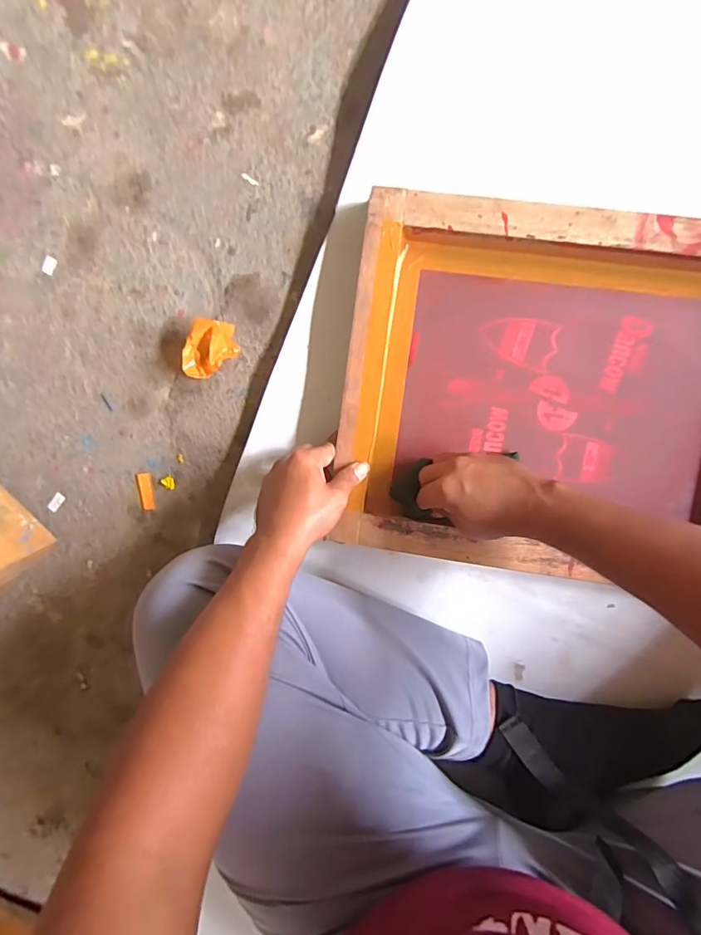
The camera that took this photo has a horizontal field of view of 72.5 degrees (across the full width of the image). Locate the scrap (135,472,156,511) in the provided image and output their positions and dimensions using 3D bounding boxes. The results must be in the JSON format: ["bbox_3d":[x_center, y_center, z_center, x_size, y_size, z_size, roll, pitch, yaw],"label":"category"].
[{"bbox_3d":[-0.253,0.030,0.591,0.018,0.004,0.046,-10,95,3],"label":"scrap"}]

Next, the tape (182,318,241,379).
[{"bbox_3d":[-0.164,-0.137,0.558,0.049,0.036,0.073,31,96,-1],"label":"tape"}]

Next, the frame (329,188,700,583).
[{"bbox_3d":[0.228,-0.075,0.504,0.454,0.068,0.371,7,96,2],"label":"frame"}]

